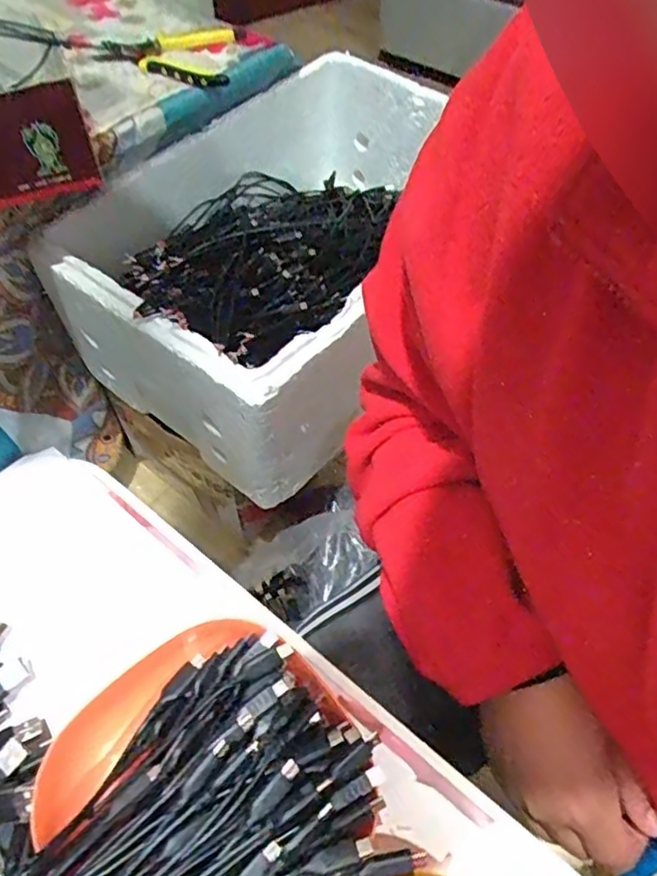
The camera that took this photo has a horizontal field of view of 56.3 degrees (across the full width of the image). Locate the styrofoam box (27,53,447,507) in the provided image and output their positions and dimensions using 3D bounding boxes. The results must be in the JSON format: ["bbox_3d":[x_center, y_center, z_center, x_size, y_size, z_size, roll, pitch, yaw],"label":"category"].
[{"bbox_3d":[-0.025,-0.237,0.776,0.349,0.201,0.543,34,61,21],"label":"styrofoam box"}]

